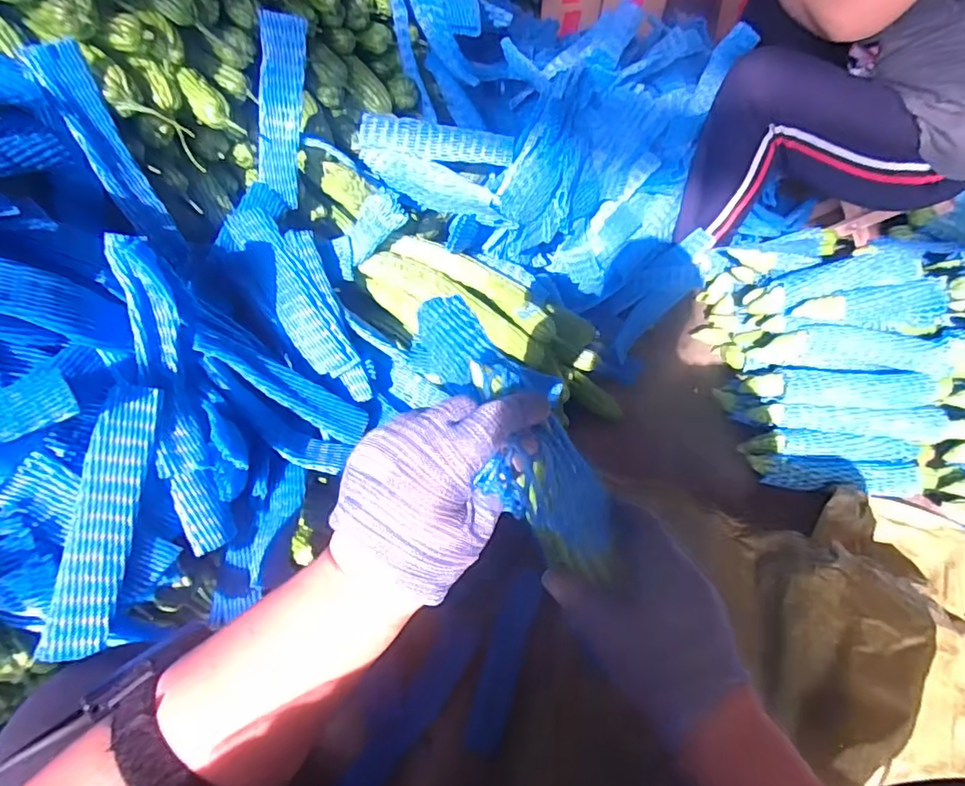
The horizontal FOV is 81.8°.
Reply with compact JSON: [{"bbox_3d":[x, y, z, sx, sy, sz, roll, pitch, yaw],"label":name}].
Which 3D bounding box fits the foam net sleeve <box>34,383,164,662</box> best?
[{"bbox_3d":[-0.345,0.112,0.512,0.016,0.051,0.240,-9,71,43],"label":"foam net sleeve"}]

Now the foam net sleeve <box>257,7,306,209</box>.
[{"bbox_3d":[-0.282,-0.386,0.776,0.035,0.242,0.055,28,34,22],"label":"foam net sleeve"}]

